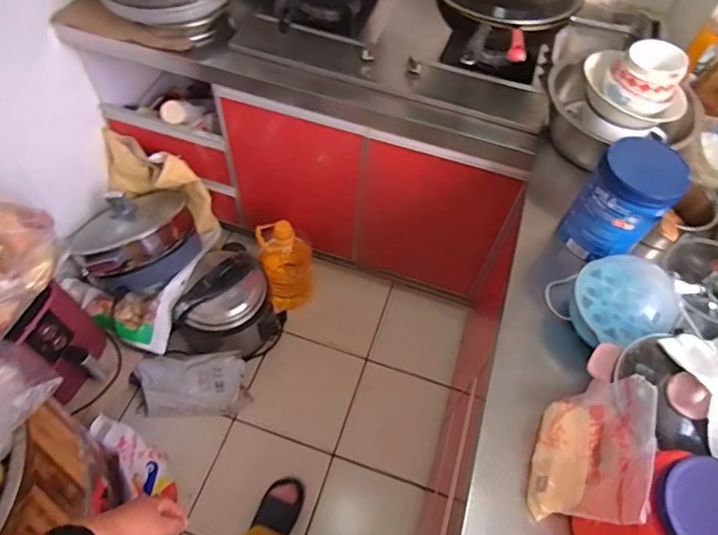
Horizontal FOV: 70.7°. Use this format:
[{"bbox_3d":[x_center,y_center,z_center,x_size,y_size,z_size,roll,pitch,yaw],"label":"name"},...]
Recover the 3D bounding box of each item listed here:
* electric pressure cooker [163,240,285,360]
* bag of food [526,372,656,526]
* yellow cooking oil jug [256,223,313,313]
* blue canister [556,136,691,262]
[{"bbox_3d":[-0.363,0.115,1.391,0.238,0.269,0.278,30,60,15],"label":"electric pressure cooker"},{"bbox_3d":[0.275,0.215,0.608,0.070,0.167,0.158,21,58,9],"label":"bag of food"},{"bbox_3d":[-0.207,-0.017,1.456,0.144,0.301,0.119,-5,57,-7],"label":"yellow cooking oil jug"},{"bbox_3d":[0.414,-0.103,0.801,0.118,0.164,0.107,34,61,17],"label":"blue canister"}]

